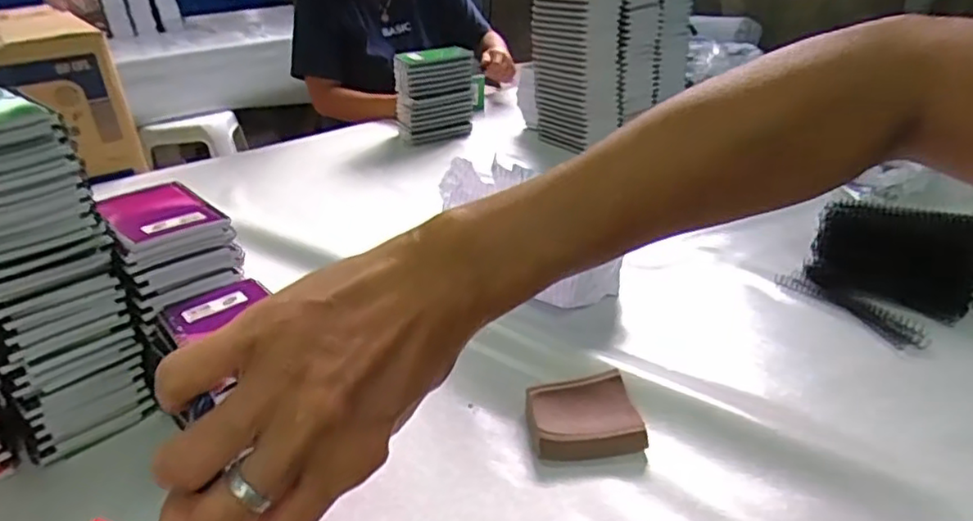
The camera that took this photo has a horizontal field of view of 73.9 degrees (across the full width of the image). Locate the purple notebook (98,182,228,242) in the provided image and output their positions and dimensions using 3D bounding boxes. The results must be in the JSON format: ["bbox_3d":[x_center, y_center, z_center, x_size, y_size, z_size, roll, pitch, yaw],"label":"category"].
[{"bbox_3d":[-0.307,-0.048,0.603,0.078,0.008,0.125,-26,35,-36],"label":"purple notebook"}]

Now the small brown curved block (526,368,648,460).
[{"bbox_3d":[0.081,0.135,0.554,0.090,0.021,0.082,-7,28,-7],"label":"small brown curved block"}]

